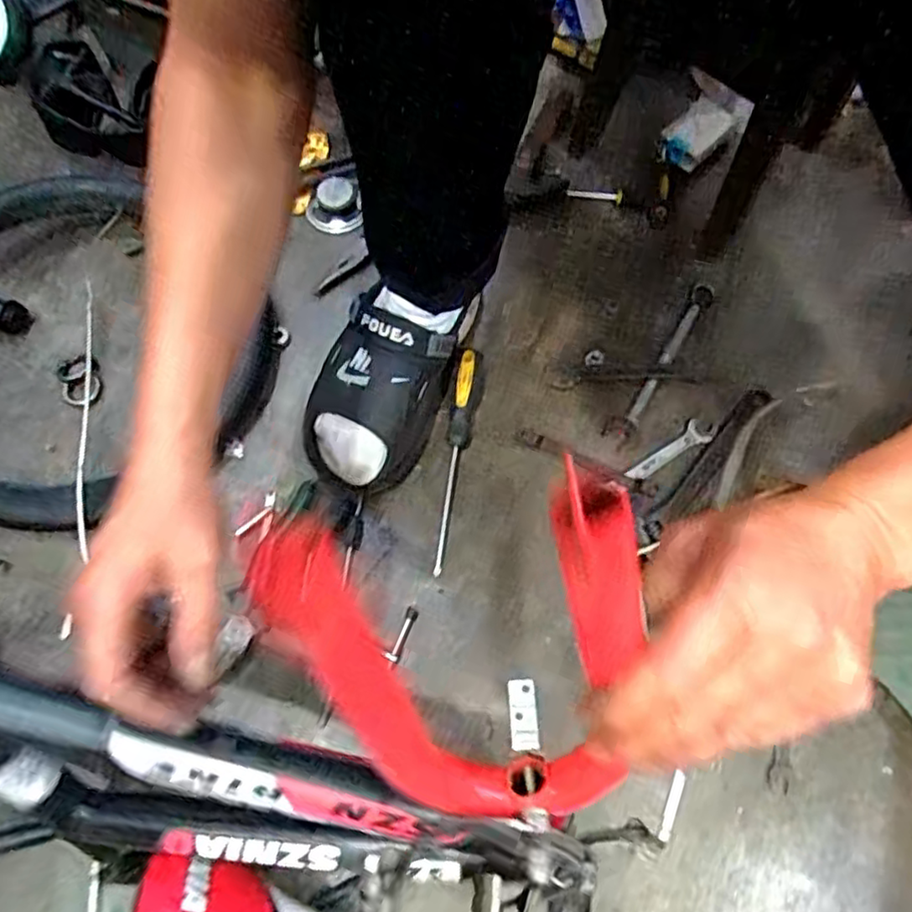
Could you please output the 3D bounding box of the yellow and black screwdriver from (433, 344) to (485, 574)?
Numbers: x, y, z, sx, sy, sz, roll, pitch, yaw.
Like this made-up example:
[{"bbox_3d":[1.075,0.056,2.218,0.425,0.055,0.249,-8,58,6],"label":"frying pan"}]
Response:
[{"bbox_3d":[0.001,-0.001,0.625,0.024,0.033,0.217,8,70,4],"label":"yellow and black screwdriver"}]

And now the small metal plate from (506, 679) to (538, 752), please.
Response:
[{"bbox_3d":[0.038,0.147,0.373,0.016,0.004,0.038,-6,61,5],"label":"small metal plate"}]

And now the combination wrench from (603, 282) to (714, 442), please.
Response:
[{"bbox_3d":[0.207,-0.097,0.657,0.026,0.004,0.202,30,73,11],"label":"combination wrench"}]

